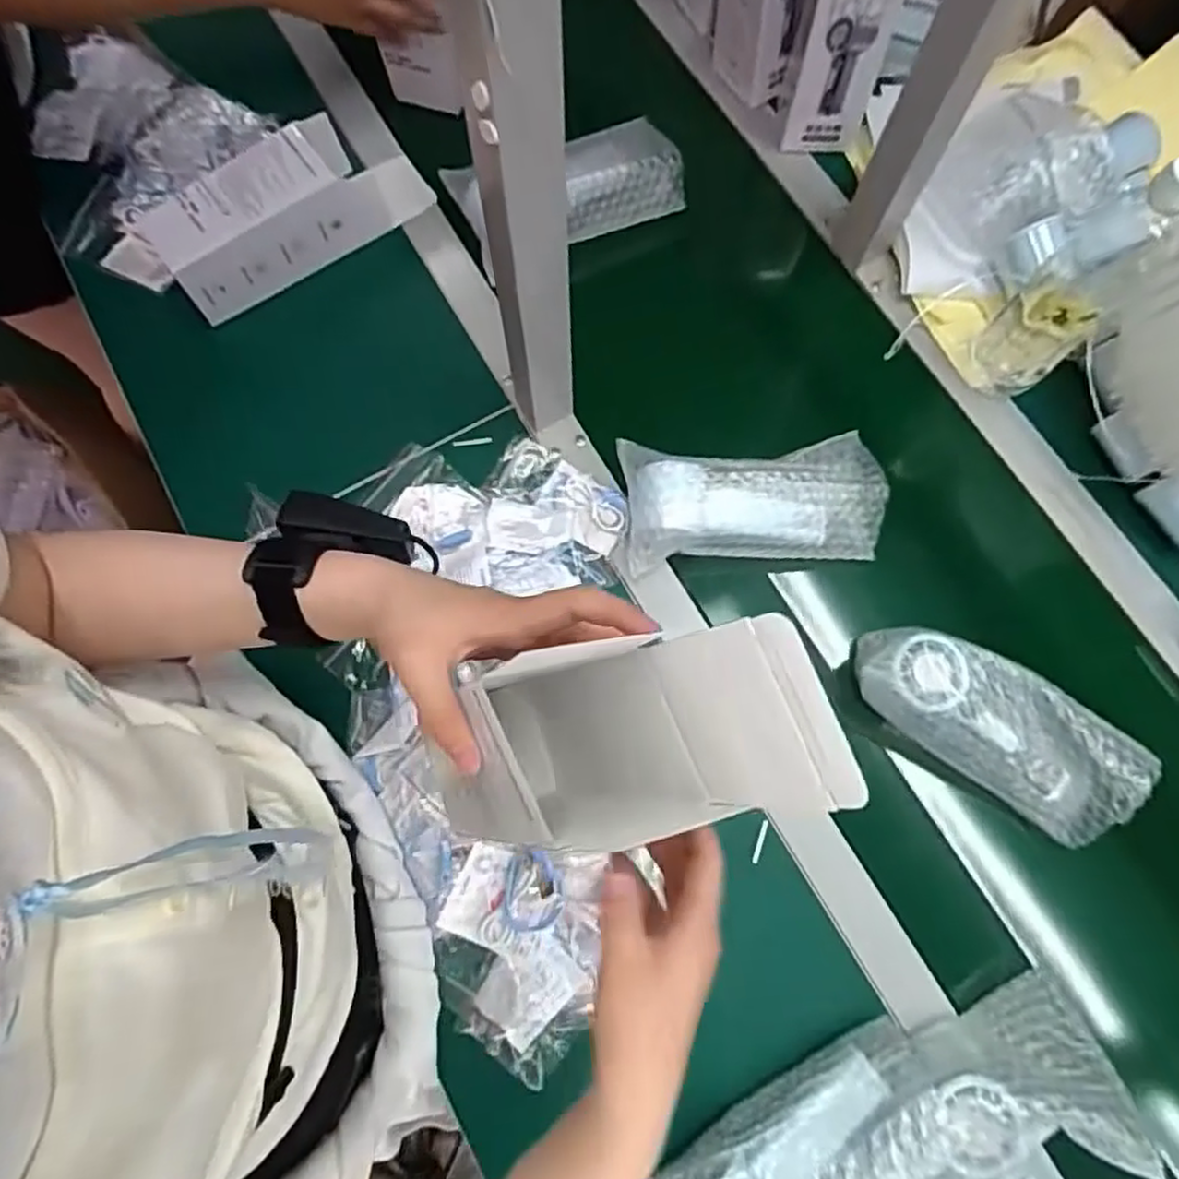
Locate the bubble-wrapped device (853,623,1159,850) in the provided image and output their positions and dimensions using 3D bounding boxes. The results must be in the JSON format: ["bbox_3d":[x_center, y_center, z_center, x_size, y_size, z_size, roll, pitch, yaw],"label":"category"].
[{"bbox_3d":[0.291,0.094,0.522,0.204,0.056,0.080,33,78,9],"label":"bubble-wrapped device"}]

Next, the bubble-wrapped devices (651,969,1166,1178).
[{"bbox_3d":[0.184,0.346,0.447,0.299,0.075,0.087,-21,76,-4],"label":"bubble-wrapped devices"}]

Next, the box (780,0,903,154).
[{"bbox_3d":[0.219,-0.489,0.603,0.082,0.225,0.060,13,76,5],"label":"box"}]

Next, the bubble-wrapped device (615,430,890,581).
[{"bbox_3d":[0.130,-0.072,0.574,0.202,0.047,0.100,-4,75,0],"label":"bubble-wrapped device"}]

